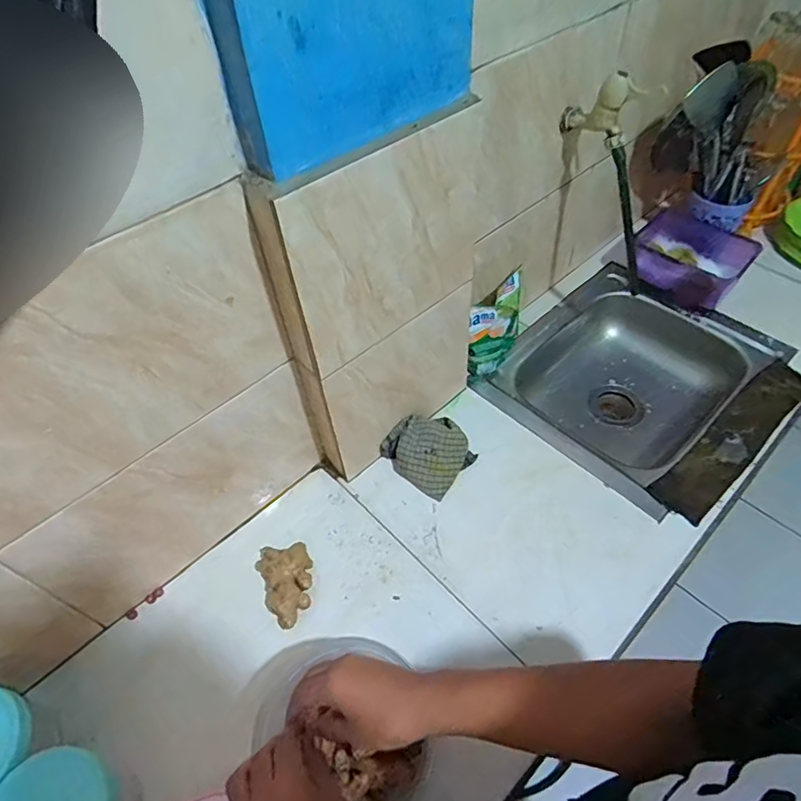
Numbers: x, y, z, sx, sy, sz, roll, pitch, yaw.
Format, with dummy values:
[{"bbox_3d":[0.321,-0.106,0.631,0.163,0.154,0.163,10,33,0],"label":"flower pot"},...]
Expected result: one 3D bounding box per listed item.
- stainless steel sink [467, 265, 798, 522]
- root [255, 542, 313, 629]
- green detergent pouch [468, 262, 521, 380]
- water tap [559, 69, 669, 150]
[{"bbox_3d":[0.419,-0.020,1.038,0.458,0.162,0.375,-36,58,-23],"label":"stainless steel sink"},{"bbox_3d":[-0.159,0.254,0.750,0.073,0.030,0.118,-20,53,-12],"label":"root"},{"bbox_3d":[0.179,-0.145,0.971,0.059,0.145,0.172,17,54,16],"label":"green detergent pouch"},{"bbox_3d":[0.299,-0.419,0.762,0.124,0.087,0.042,35,61,27],"label":"water tap"}]

